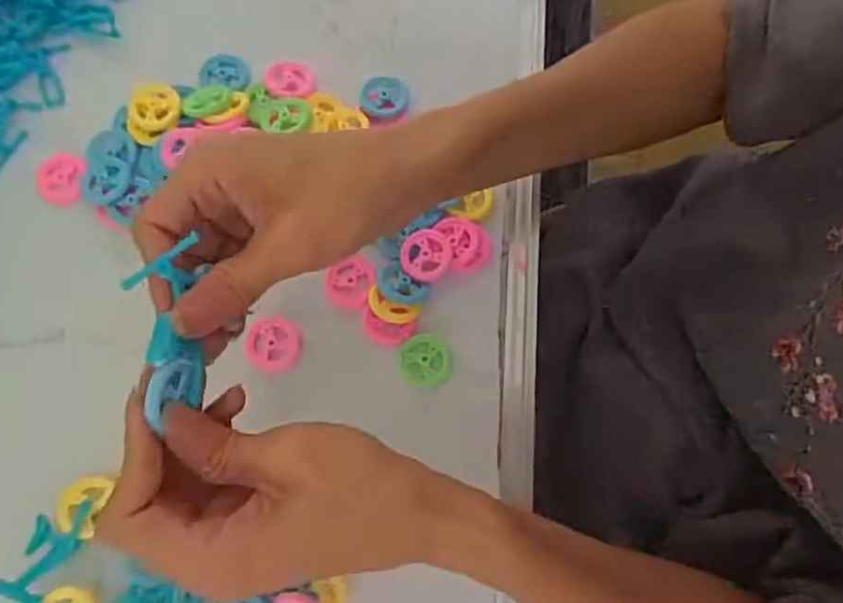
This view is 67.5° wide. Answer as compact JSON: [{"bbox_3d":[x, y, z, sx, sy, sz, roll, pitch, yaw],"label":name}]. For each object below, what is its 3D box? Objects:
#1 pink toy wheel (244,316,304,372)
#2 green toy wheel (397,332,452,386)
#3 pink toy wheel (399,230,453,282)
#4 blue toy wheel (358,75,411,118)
[{"bbox_3d":[-0.080,0.023,0.345,0.029,0.008,0.029,1,75,-3],"label":"pink toy wheel"},{"bbox_3d":[0.002,0.032,0.349,0.029,0.006,0.028,1,74,-2],"label":"green toy wheel"},{"bbox_3d":[0.003,-0.026,0.356,0.029,0.007,0.029,1,75,-3],"label":"pink toy wheel"},{"bbox_3d":[-0.022,-0.125,0.386,0.030,0.004,0.026,3,75,-2],"label":"blue toy wheel"}]

